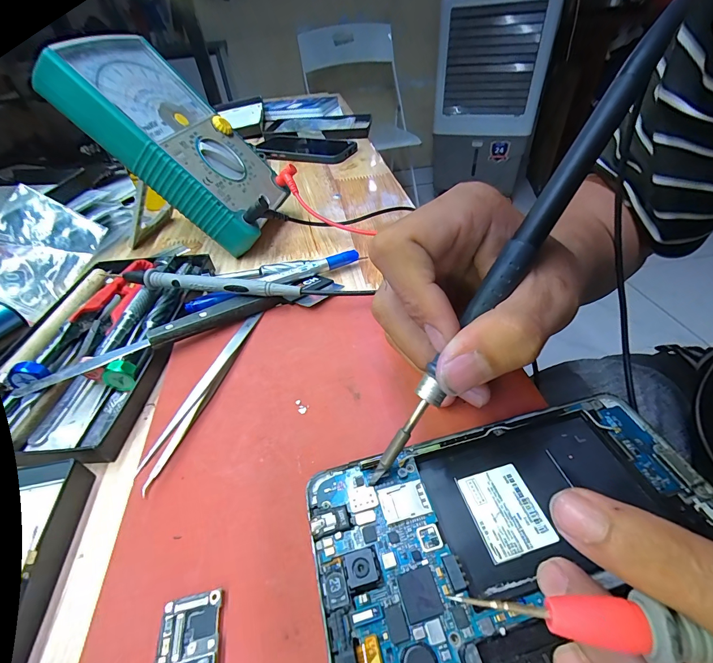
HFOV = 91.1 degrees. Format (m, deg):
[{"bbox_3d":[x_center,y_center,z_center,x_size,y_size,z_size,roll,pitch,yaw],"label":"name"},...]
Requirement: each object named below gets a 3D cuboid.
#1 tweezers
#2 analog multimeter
[{"bbox_3d":[-0.079,0.027,0.191,0.011,0.006,0.117,7,44,13],"label":"tweezers"},{"bbox_3d":[-0.137,-0.156,0.291,0.035,0.163,0.106,-29,31,39],"label":"analog multimeter"}]

